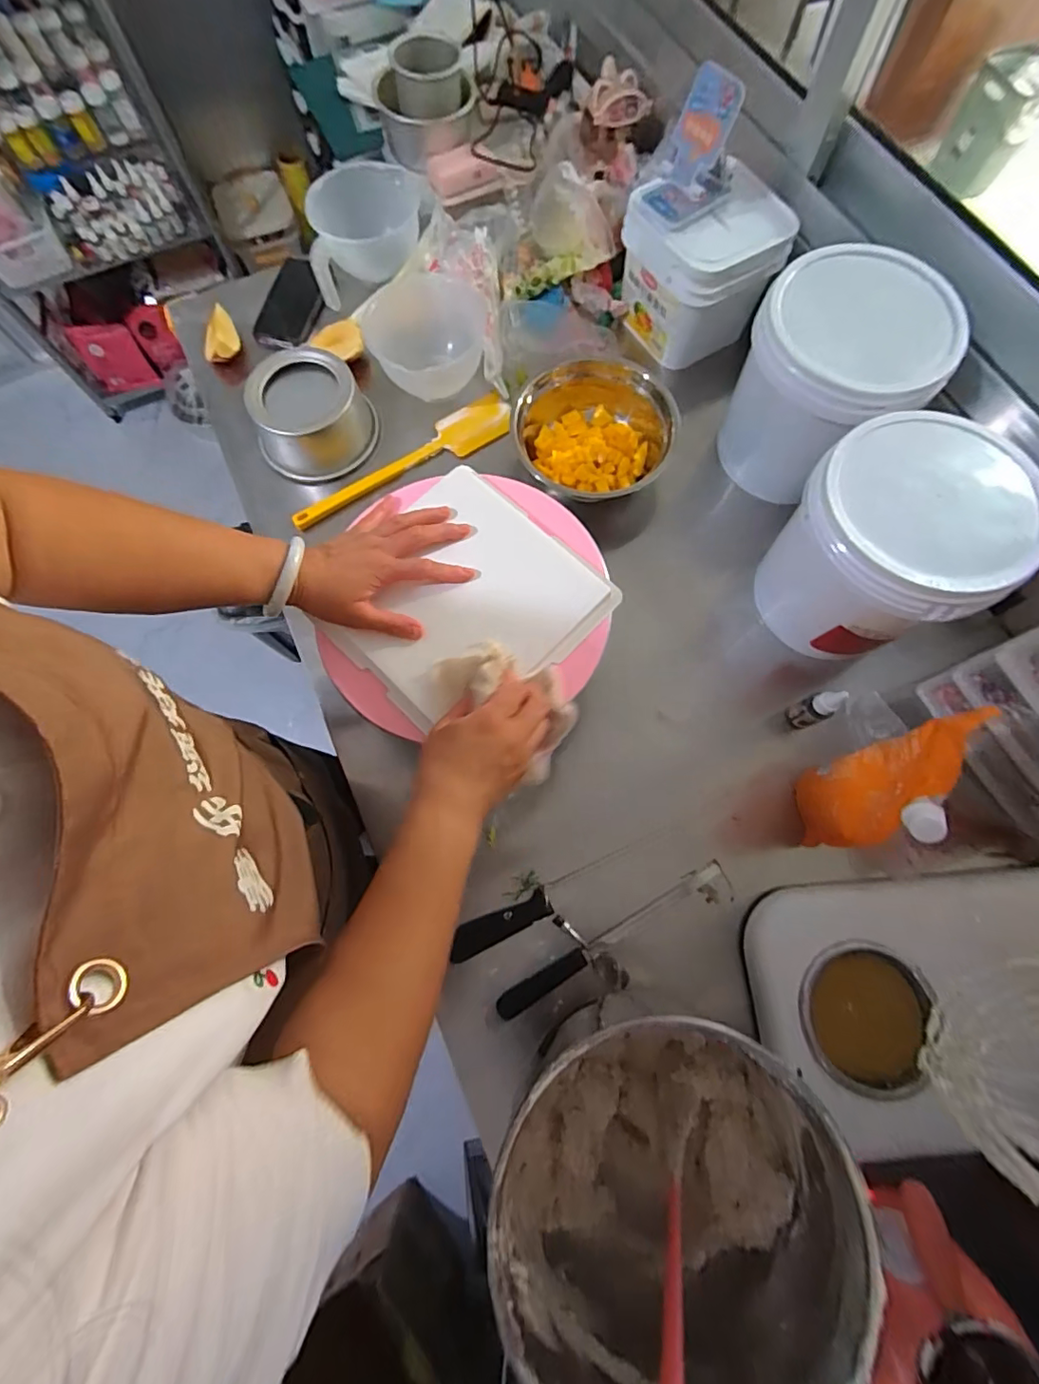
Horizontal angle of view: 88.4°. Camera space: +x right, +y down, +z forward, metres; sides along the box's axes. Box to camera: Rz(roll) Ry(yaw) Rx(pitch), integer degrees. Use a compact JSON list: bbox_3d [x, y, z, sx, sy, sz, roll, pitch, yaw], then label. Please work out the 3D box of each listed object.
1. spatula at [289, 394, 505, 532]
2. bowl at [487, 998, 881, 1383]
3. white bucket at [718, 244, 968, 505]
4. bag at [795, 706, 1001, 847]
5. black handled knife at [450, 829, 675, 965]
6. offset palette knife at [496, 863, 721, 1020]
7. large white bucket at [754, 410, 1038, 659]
[{"bbox_3d":[-0.153,-0.307,0.713,0.323,0.023,0.068,-33,75,-8],"label":"spatula"},{"bbox_3d":[0.102,0.359,0.407,0.224,0.188,0.225,-1,73,2],"label":"bowl"},{"bbox_3d":[0.367,-0.360,0.643,0.182,0.190,0.184,-1,73,2],"label":"white bucket"},{"bbox_3d":[0.330,0.084,0.504,0.049,0.188,0.126,28,76,10],"label":"bag"},{"bbox_3d":[0.049,0.213,0.570,0.258,0.014,0.029,-26,74,-6],"label":"black handled knife"},{"bbox_3d":[0.096,0.257,0.561,0.272,0.018,0.022,-31,75,-7],"label":"offset palette knife"},{"bbox_3d":[0.383,-0.154,0.573,0.185,0.187,0.186,-1,73,2],"label":"large white bucket"}]

